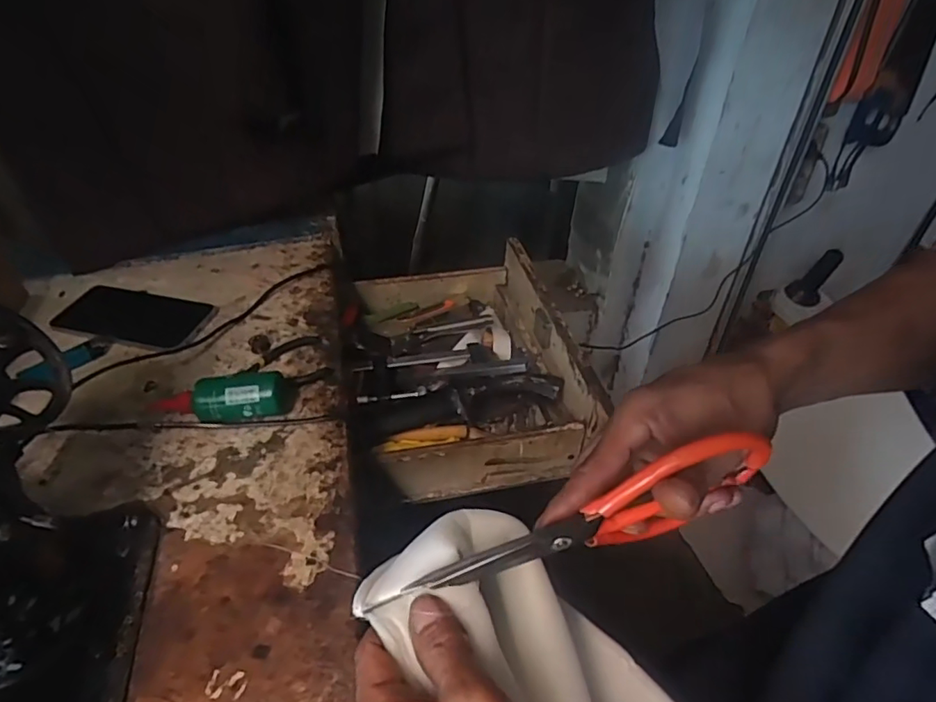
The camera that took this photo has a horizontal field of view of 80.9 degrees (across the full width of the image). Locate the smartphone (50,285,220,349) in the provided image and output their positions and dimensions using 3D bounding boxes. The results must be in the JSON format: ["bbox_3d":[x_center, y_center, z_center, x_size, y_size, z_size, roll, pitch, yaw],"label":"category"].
[{"bbox_3d":[-0.380,-0.041,0.622,0.180,0.009,0.081,9,44,12],"label":"smartphone"}]

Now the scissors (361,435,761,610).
[{"bbox_3d":[0.061,0.099,0.299,0.207,0.079,0.012,-25,44,4],"label":"scissors"}]

